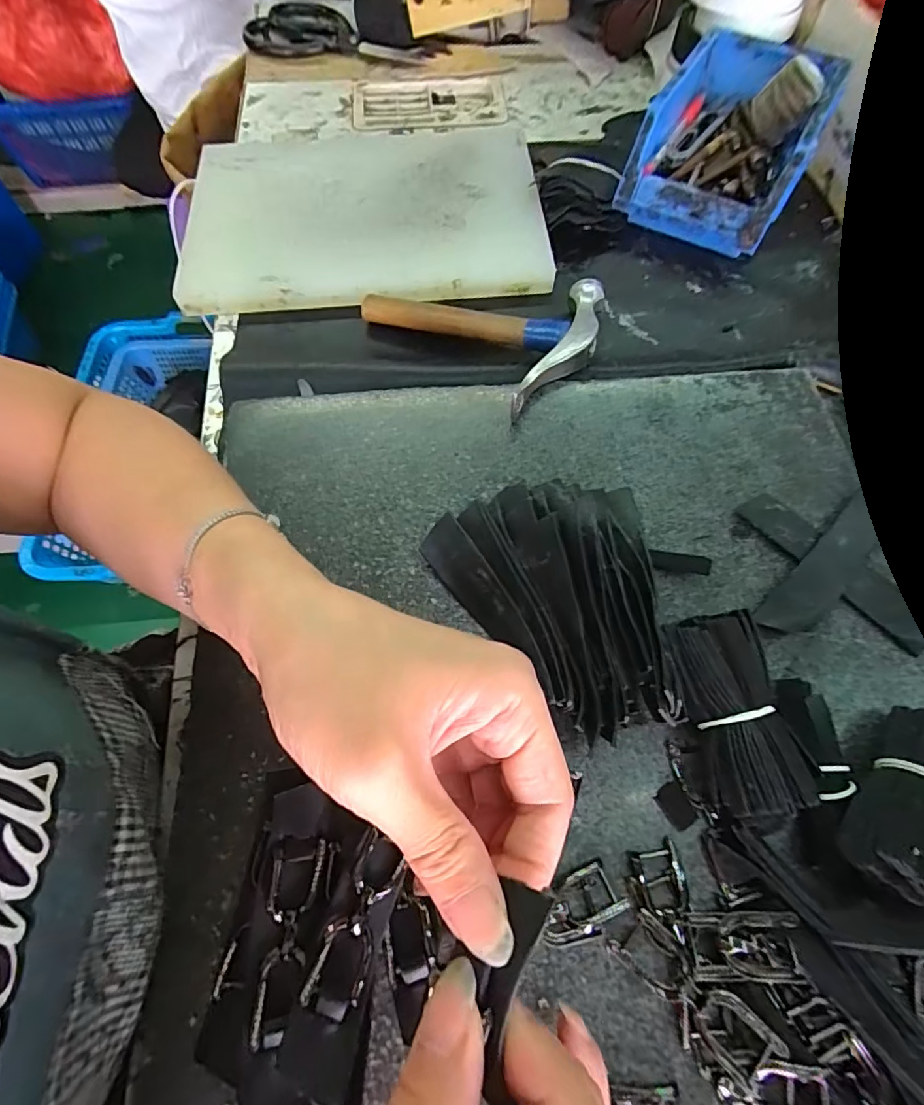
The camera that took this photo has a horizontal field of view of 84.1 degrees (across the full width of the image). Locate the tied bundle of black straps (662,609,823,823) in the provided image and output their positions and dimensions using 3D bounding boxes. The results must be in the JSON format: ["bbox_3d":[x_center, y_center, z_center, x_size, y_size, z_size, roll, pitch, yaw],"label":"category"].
[{"bbox_3d":[0.131,0.077,0.250,0.047,0.033,0.088,-14,67,-7],"label":"tied bundle of black straps"}]

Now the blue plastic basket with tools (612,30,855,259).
[{"bbox_3d":[0.222,-0.339,0.428,0.124,0.079,0.180,27,68,11],"label":"blue plastic basket with tools"}]

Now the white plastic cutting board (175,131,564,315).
[{"bbox_3d":[-0.084,-0.297,0.440,0.299,0.017,0.210,0,66,-1],"label":"white plastic cutting board"}]

